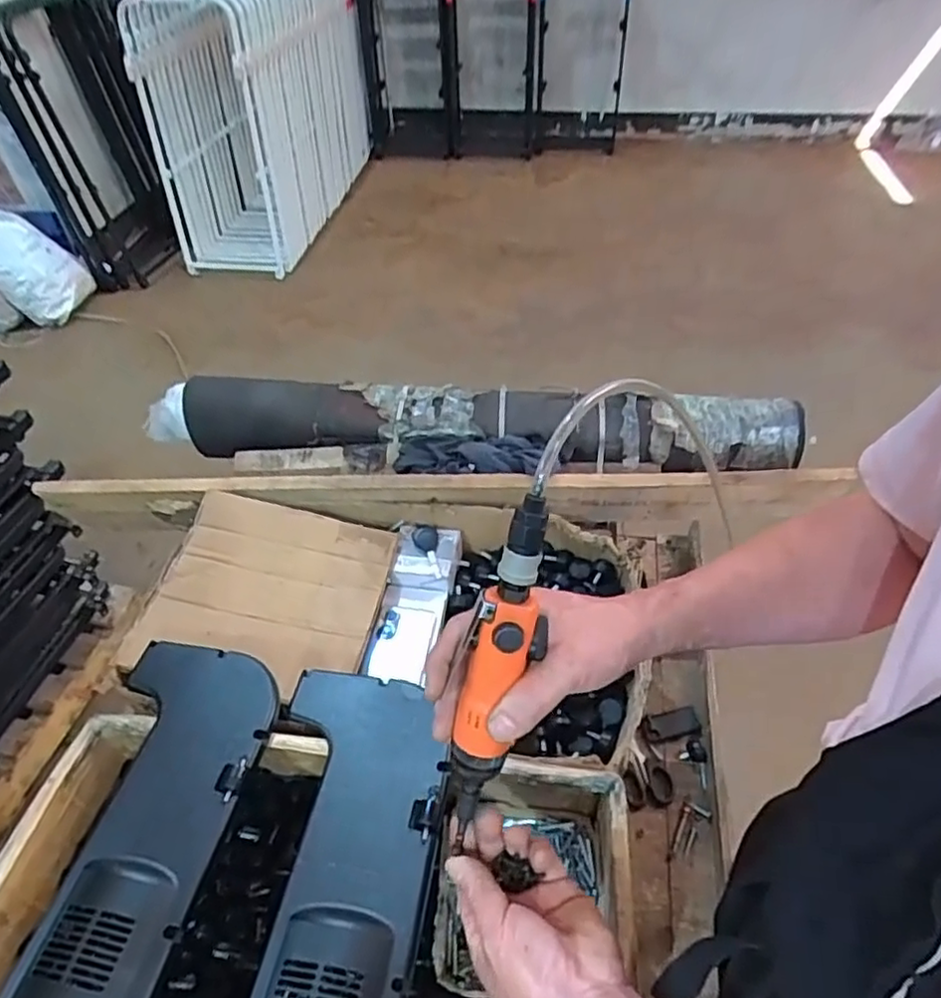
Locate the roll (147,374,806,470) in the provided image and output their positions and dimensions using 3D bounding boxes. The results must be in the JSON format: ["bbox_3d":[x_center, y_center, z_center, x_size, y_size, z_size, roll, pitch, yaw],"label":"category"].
[{"bbox_3d":[-0.030,-0.103,0.968,0.977,0.106,0.124,4,46,7],"label":"roll"}]

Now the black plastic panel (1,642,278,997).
[{"bbox_3d":[-0.303,0.323,0.514,0.156,0.029,0.472,7,46,9],"label":"black plastic panel"}]

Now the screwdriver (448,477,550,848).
[{"bbox_3d":[0.019,0.116,0.438,0.038,0.262,0.032,19,18,20],"label":"screwdriver"}]

